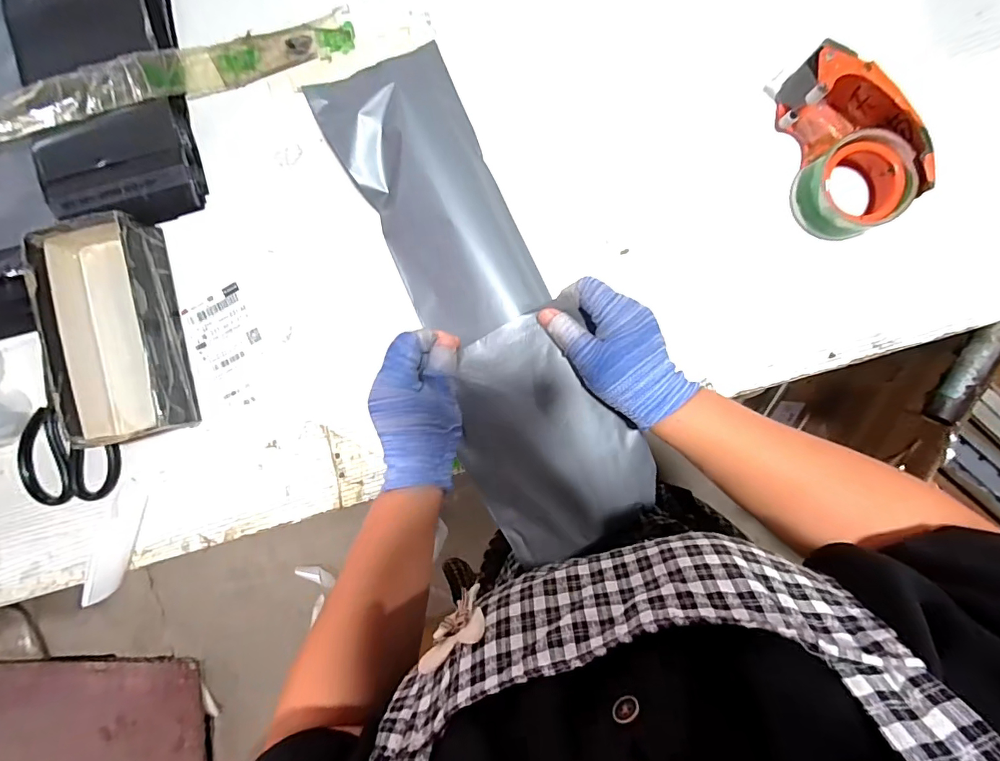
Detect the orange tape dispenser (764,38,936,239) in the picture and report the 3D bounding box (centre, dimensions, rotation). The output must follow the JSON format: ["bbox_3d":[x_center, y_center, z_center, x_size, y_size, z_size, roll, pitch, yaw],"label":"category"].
[{"bbox_3d":[0.312,-0.218,0.415,0.089,0.057,0.164,-17,89,4],"label":"orange tape dispenser"}]

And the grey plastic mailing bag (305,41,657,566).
[{"bbox_3d":[-0.014,-0.076,0.416,0.136,0.052,0.467,-25,85,4],"label":"grey plastic mailing bag"}]

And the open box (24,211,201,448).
[{"bbox_3d":[-0.394,-0.051,0.474,0.112,0.054,0.221,-10,89,4],"label":"open box"}]

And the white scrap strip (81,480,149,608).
[{"bbox_3d":[-0.410,0.173,0.494,0.036,0.011,0.128,18,86,-24],"label":"white scrap strip"}]

